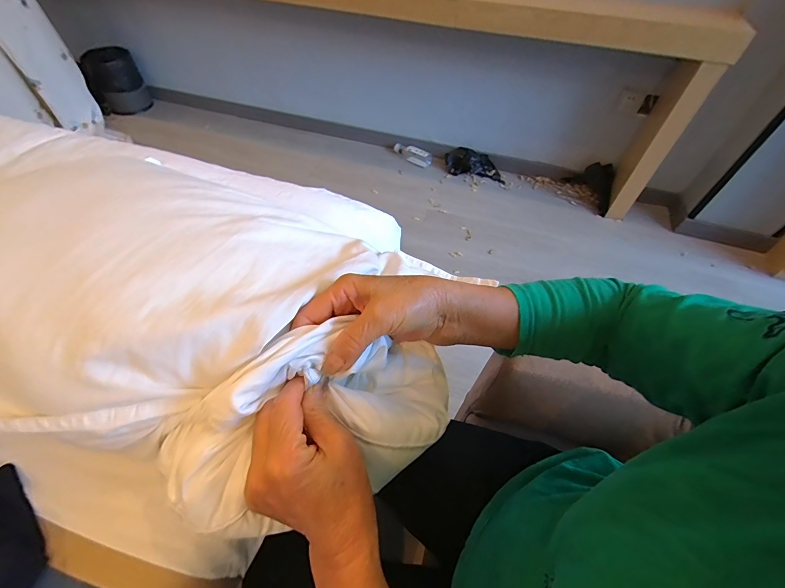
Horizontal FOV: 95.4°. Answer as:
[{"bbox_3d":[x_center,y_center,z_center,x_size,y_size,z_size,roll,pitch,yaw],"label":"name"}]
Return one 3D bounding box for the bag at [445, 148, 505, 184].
[{"bbox_3d":[0.405,-0.629,1.721,0.300,0.084,0.149,17,55,11],"label":"bag"}]

